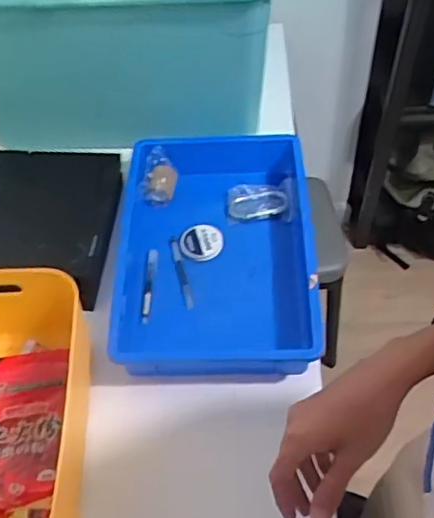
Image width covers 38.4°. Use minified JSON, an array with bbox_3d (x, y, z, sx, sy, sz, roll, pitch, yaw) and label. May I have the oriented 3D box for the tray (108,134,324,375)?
[{"bbox_3d":[-0.001,-0.013,1.008,0.314,0.108,0.436,-1,53,3],"label":"tray"}]

